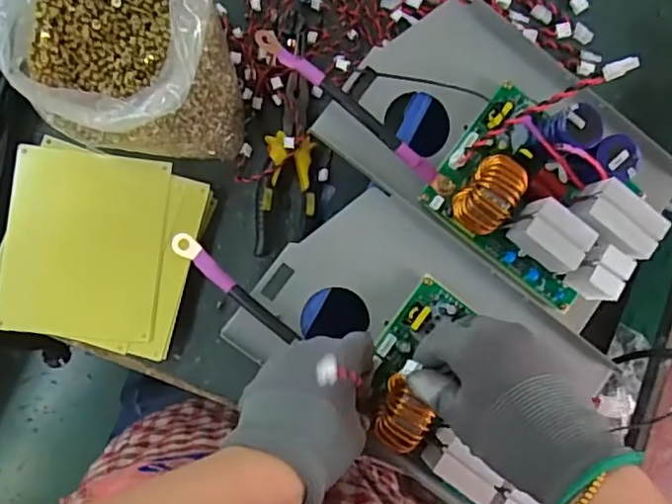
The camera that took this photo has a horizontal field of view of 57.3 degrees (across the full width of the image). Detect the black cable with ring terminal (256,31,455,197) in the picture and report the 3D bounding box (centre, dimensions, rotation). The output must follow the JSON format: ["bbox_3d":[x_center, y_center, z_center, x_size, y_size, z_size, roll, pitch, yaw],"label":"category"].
[{"bbox_3d":[0.016,-0.107,0.474,0.188,0.013,0.014,38,83,-5],"label":"black cable with ring terminal"}]

